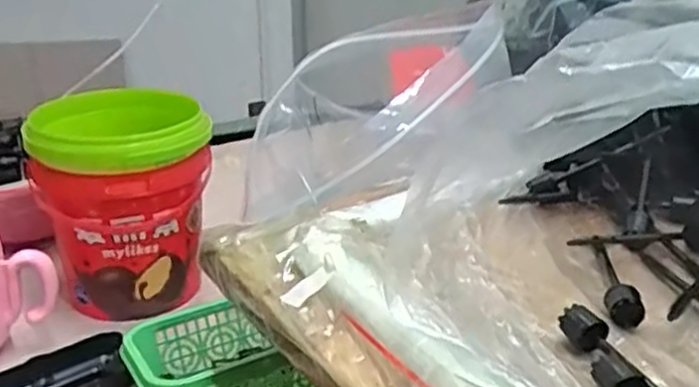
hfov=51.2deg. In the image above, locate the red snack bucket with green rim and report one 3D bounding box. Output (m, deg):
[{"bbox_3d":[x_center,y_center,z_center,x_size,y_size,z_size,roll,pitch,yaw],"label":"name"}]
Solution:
[{"bbox_3d":[-0.183,0.003,0.590,0.120,0.147,0.135,-10,26,-22],"label":"red snack bucket with green rim"}]

